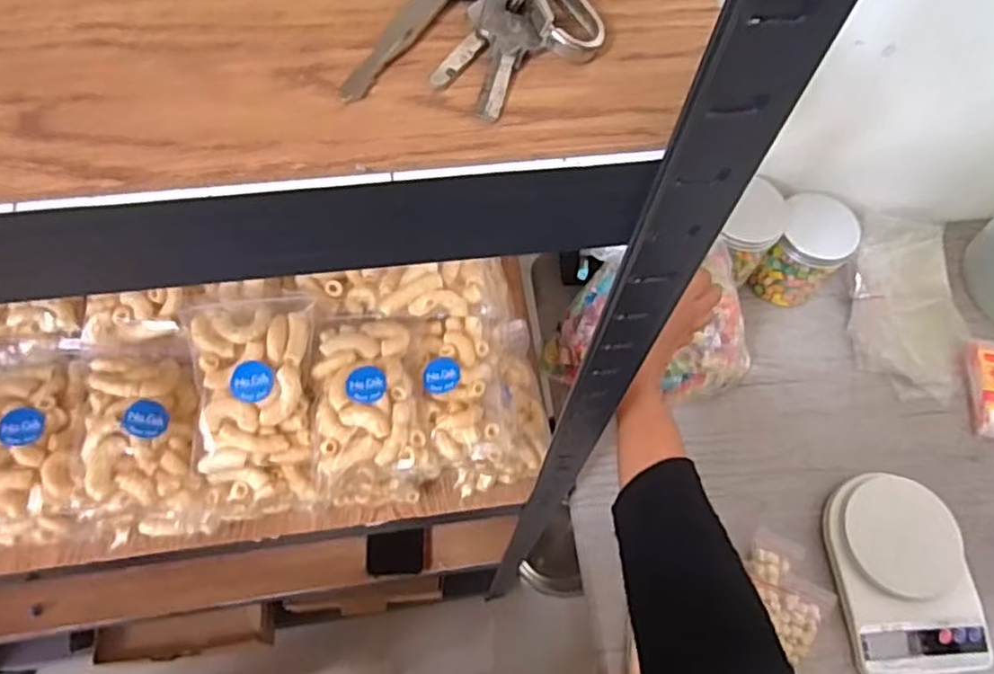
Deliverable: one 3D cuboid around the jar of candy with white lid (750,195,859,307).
[{"bbox_3d":[0.347,-0.095,0.786,0.095,0.119,0.071,22,65,7],"label":"jar of candy with white lid"}]

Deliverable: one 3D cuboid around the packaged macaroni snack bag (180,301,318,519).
[{"bbox_3d":[-0.182,0.047,0.524,0.088,0.064,0.147,-5,64,-6],"label":"packaged macaroni snack bag"}]

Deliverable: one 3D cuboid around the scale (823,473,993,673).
[{"bbox_3d":[0.398,0.229,0.673,0.133,0.038,0.180,-1,64,-4],"label":"scale"}]

